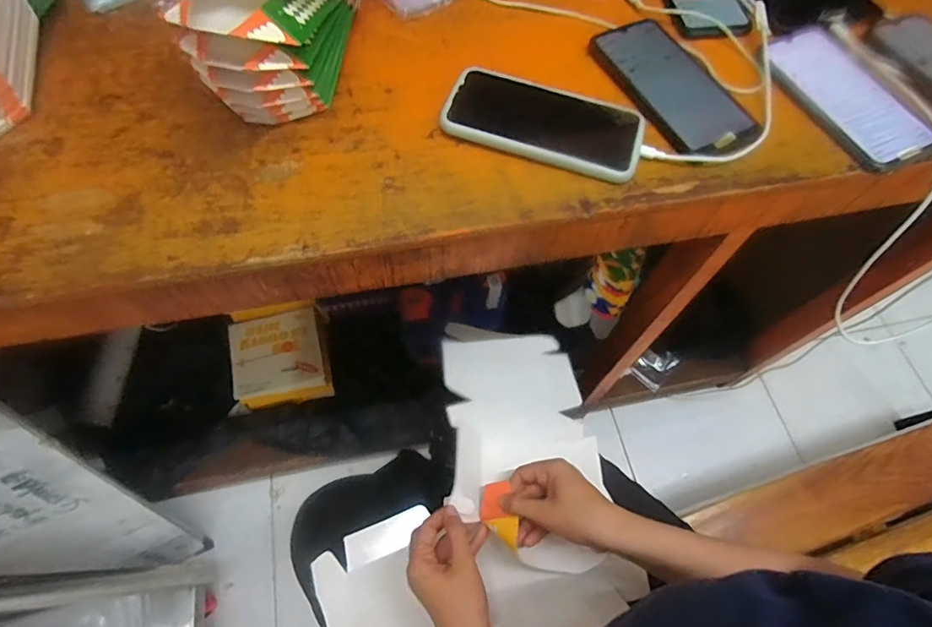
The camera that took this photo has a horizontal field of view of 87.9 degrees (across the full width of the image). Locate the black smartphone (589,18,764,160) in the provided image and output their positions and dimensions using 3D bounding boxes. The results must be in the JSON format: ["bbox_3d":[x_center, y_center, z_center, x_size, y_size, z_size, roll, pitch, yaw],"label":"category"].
[{"bbox_3d":[0.192,-0.211,0.445,0.081,0.009,0.172,-25,68,-13],"label":"black smartphone"}]

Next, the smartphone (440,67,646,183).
[{"bbox_3d":[0.067,-0.165,0.420,0.168,0.012,0.080,19,66,7],"label":"smartphone"}]

